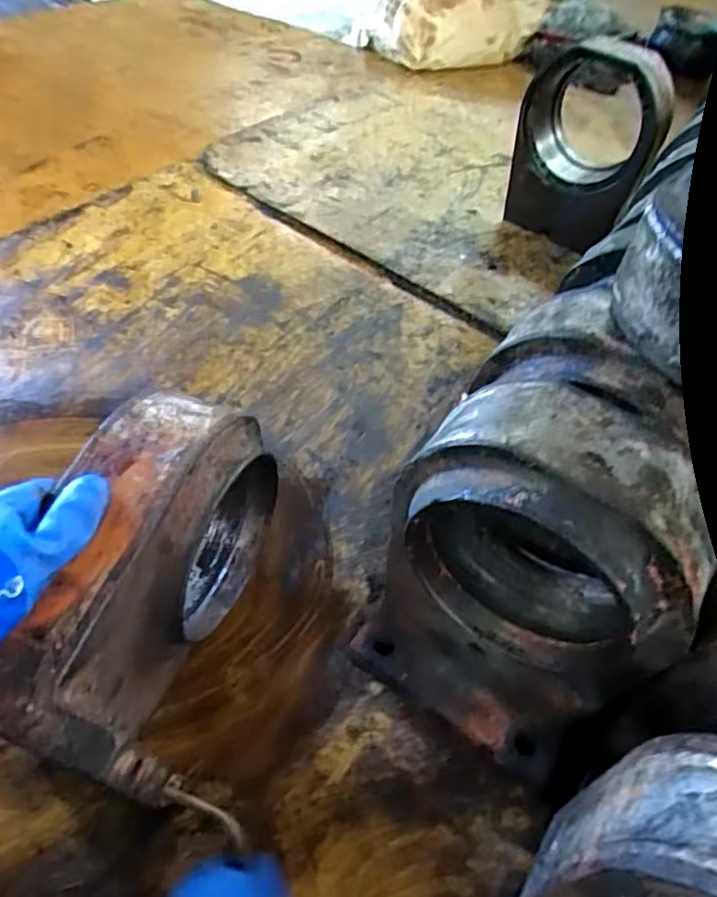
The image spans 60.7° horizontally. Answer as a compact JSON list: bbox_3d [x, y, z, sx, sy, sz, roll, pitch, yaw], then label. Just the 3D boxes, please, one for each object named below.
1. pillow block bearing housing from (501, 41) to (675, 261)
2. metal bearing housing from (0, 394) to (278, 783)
[{"bbox_3d":[0.379,-0.507,1.015,0.211,0.282,0.158,10,47,3],"label":"pillow block bearing housing"},{"bbox_3d":[-0.169,0.106,0.508,0.106,0.209,0.301,14,52,5],"label":"metal bearing housing"}]

